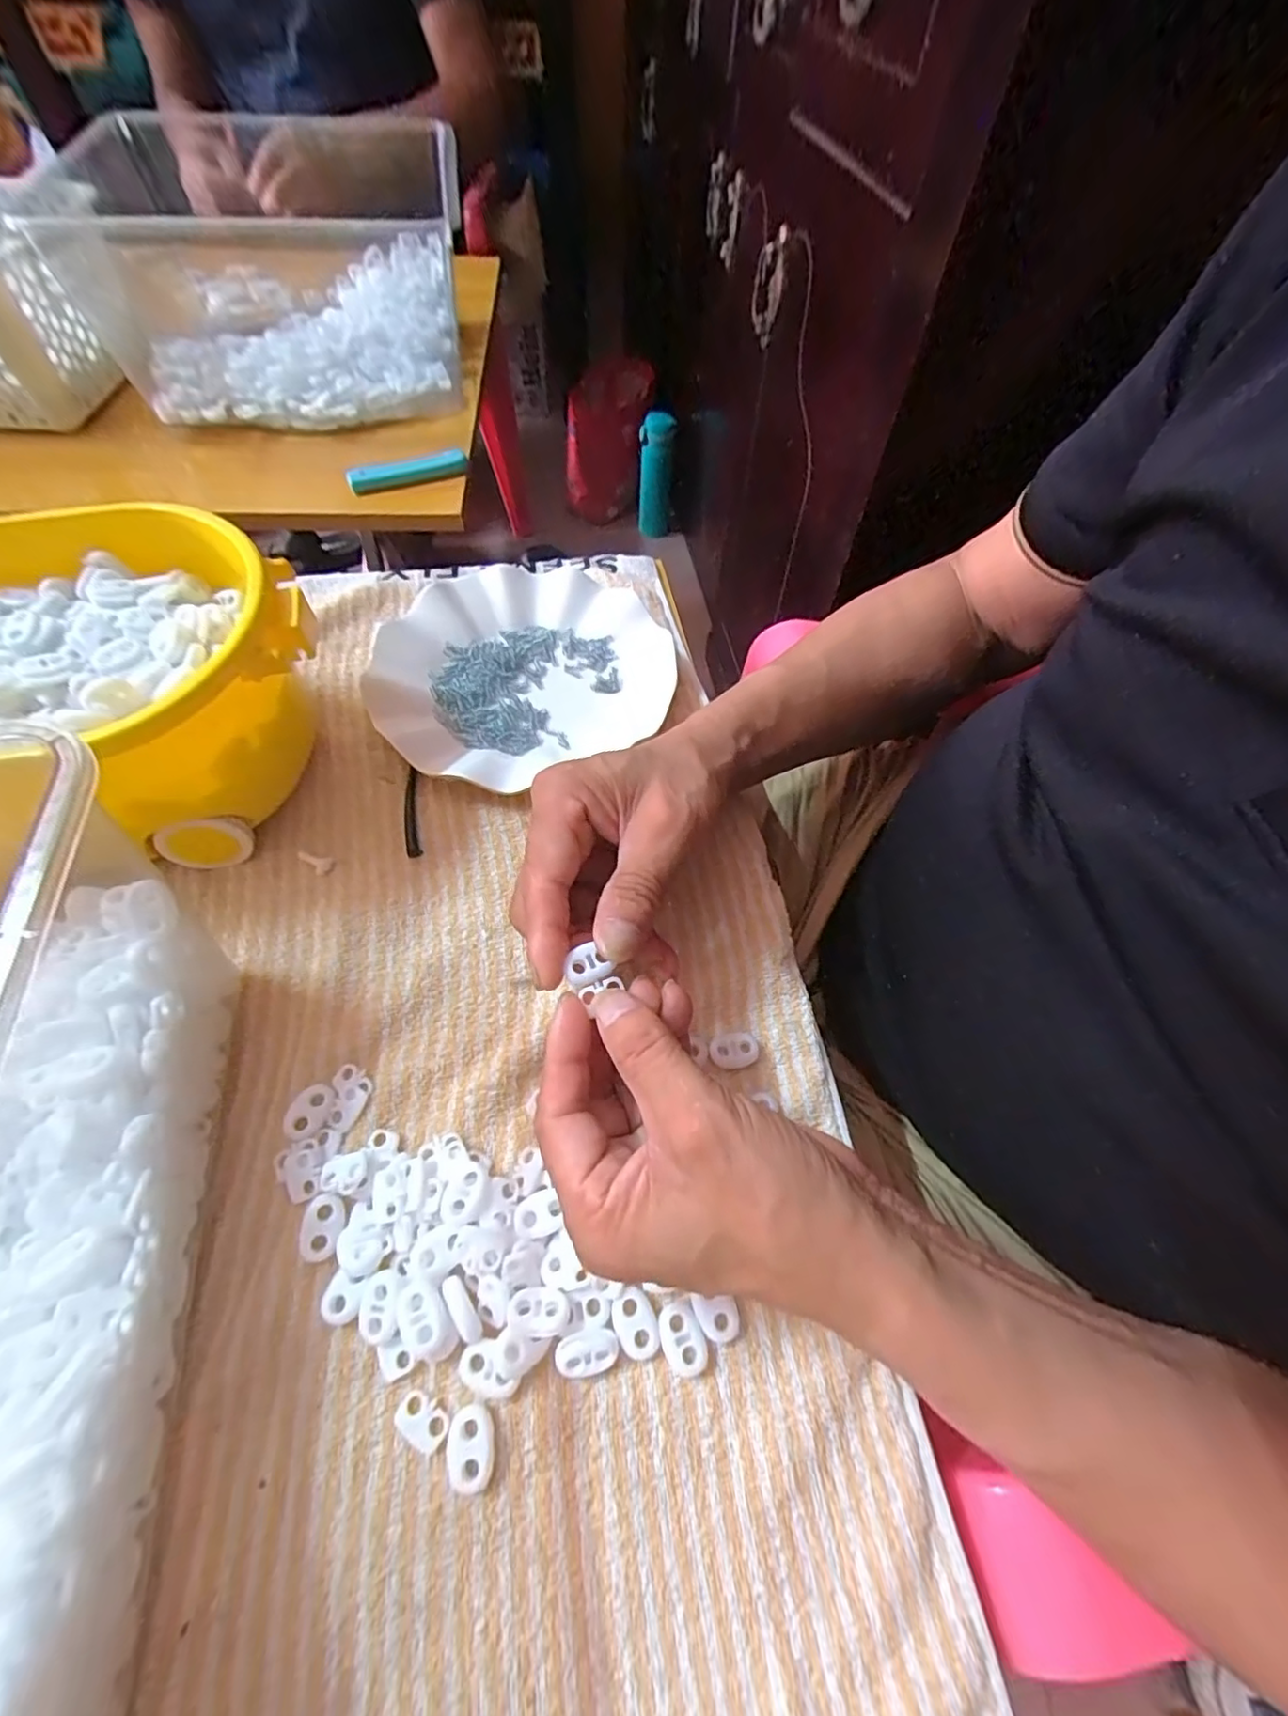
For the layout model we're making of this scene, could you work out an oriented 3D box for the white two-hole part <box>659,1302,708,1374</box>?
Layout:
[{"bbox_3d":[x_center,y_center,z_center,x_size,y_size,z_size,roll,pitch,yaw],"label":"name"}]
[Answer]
[{"bbox_3d":[0.014,0.177,0.227,0.015,0.005,0.022,-21,62,-14],"label":"white two-hole part"}]

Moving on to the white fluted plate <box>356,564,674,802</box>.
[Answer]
[{"bbox_3d":[-0.080,-0.124,0.388,0.178,0.024,0.156,-28,64,-17],"label":"white fluted plate"}]

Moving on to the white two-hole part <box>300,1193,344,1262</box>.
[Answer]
[{"bbox_3d":[-0.124,0.142,0.237,0.014,0.006,0.022,0,59,-2],"label":"white two-hole part"}]

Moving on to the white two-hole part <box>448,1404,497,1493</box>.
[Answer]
[{"bbox_3d":[-0.059,0.201,0.209,0.016,0.006,0.022,-4,60,-4],"label":"white two-hole part"}]

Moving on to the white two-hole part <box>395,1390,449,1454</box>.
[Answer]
[{"bbox_3d":[-0.077,0.196,0.213,0.018,0.004,0.012,23,61,11],"label":"white two-hole part"}]

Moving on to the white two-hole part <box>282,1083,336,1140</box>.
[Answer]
[{"bbox_3d":[-0.141,0.106,0.258,0.016,0.005,0.022,11,60,5],"label":"white two-hole part"}]

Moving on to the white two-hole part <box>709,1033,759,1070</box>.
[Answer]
[{"bbox_3d":[0.041,0.089,0.281,0.022,0.006,0.015,-6,60,-6],"label":"white two-hole part"}]

